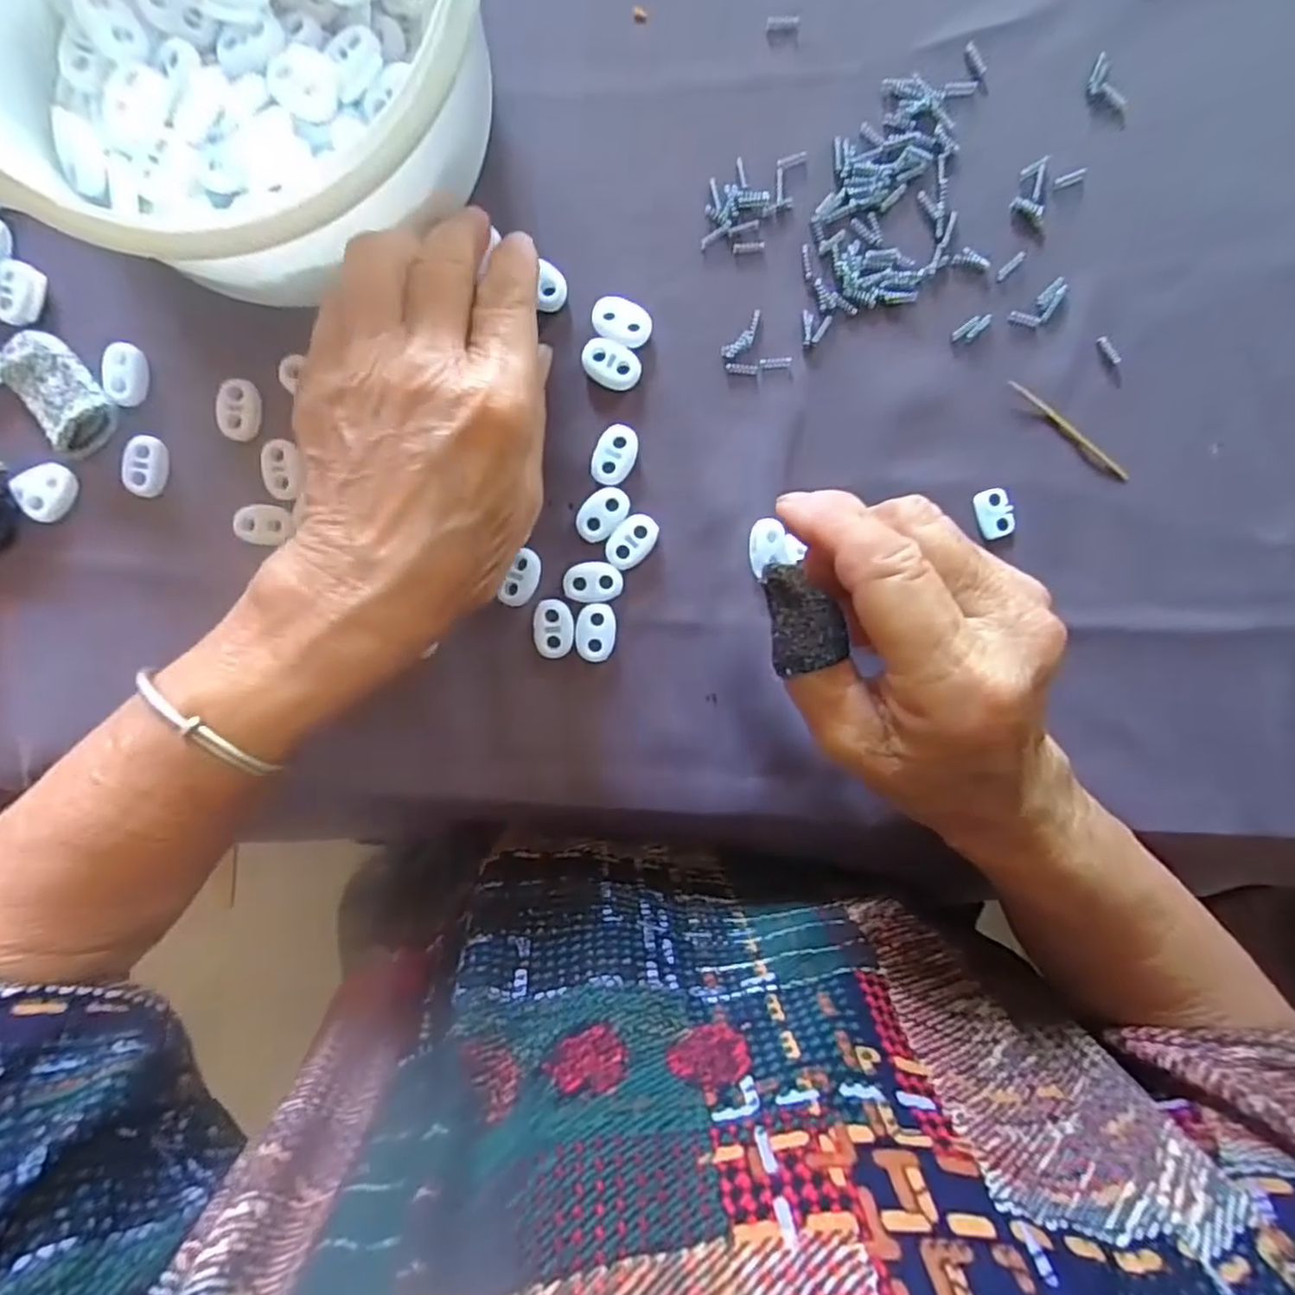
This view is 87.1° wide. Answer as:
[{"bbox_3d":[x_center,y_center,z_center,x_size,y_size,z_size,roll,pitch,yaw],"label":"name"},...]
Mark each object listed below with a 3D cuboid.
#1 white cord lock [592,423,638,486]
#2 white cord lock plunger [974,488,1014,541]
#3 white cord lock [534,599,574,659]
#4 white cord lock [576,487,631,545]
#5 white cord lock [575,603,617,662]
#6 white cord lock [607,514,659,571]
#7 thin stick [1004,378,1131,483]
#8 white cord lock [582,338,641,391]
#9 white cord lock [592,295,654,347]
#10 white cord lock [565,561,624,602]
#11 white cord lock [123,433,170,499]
[{"bbox_3d":[-0.012,-0.073,0.261,0.015,0.005,0.023,20,95,-3],"label":"white cord lock"},{"bbox_3d":[0.134,-0.052,0.262,0.013,0.004,0.019,-17,96,1],"label":"white cord lock plunger"},{"bbox_3d":[-0.036,-0.007,0.263,0.015,0.004,0.022,-1,96,-1],"label":"white cord lock"},{"bbox_3d":[-0.018,-0.052,0.262,0.015,0.004,0.023,39,94,-4],"label":"white cord lock"},{"bbox_3d":[-0.020,-0.006,0.264,0.015,0.004,0.022,6,95,-2],"label":"white cord lock"},{"bbox_3d":[-0.006,-0.040,0.261,0.015,0.004,0.023,44,93,-5],"label":"white cord lock"},{"bbox_3d":[0.161,-0.082,0.257,0.059,0.004,0.004,39,94,-4],"label":"thin stick"},{"bbox_3d":[-0.014,-0.107,0.258,0.023,0.006,0.016,22,95,-3],"label":"white cord lock"},{"bbox_3d":[-0.009,-0.123,0.257,0.023,0.005,0.016,21,95,-3],"label":"white cord lock"},{"bbox_3d":[-0.021,-0.025,0.263,0.022,0.004,0.015,-2,96,-1],"label":"white cord lock"},{"bbox_3d":[-0.191,-0.069,0.260,0.012,0.009,0.023,12,95,-2],"label":"white cord lock"}]

